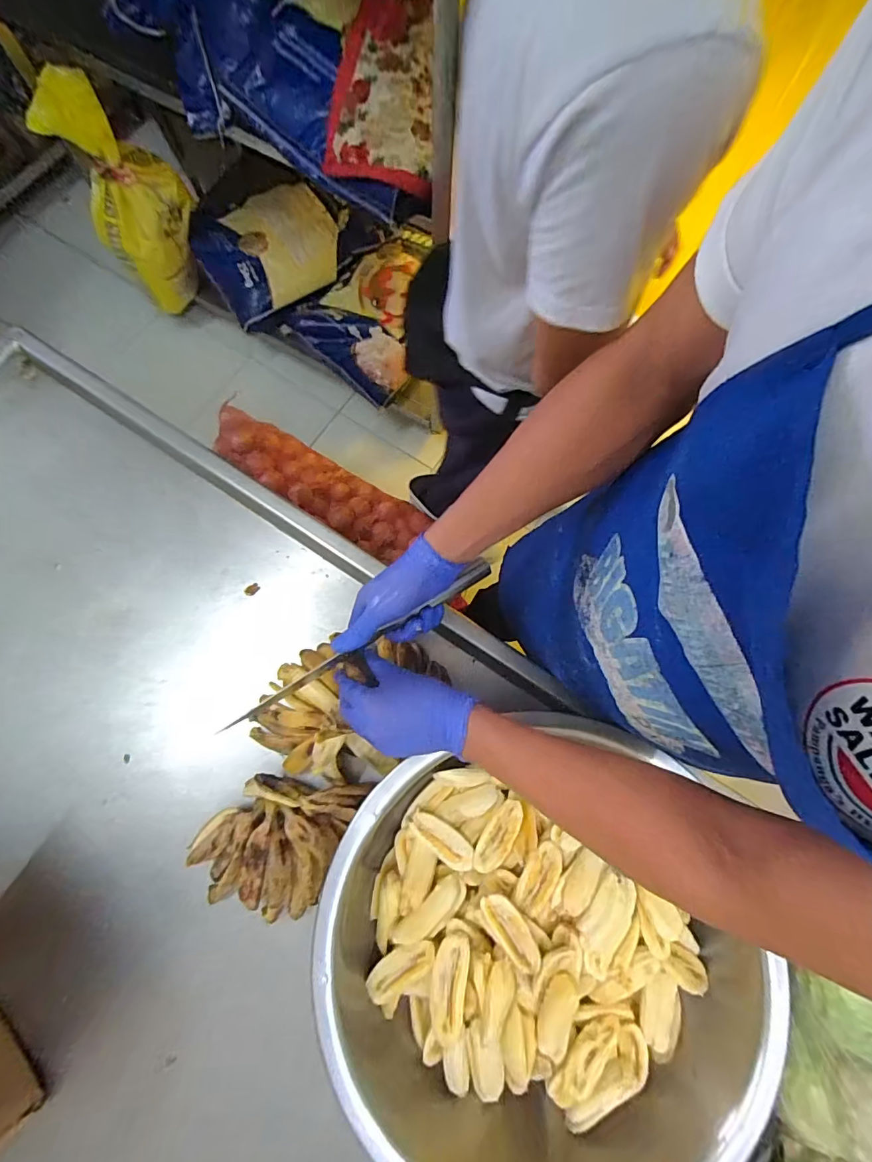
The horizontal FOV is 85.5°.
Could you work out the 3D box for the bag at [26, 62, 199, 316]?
[{"bbox_3d":[-0.736,-0.929,1.173,0.232,0.512,0.115,-29,78,-7],"label":"bag"}]

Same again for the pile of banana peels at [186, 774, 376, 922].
[{"bbox_3d":[-0.196,0.307,0.567,0.180,0.062,0.190,25,77,5],"label":"pile of banana peels"}]

